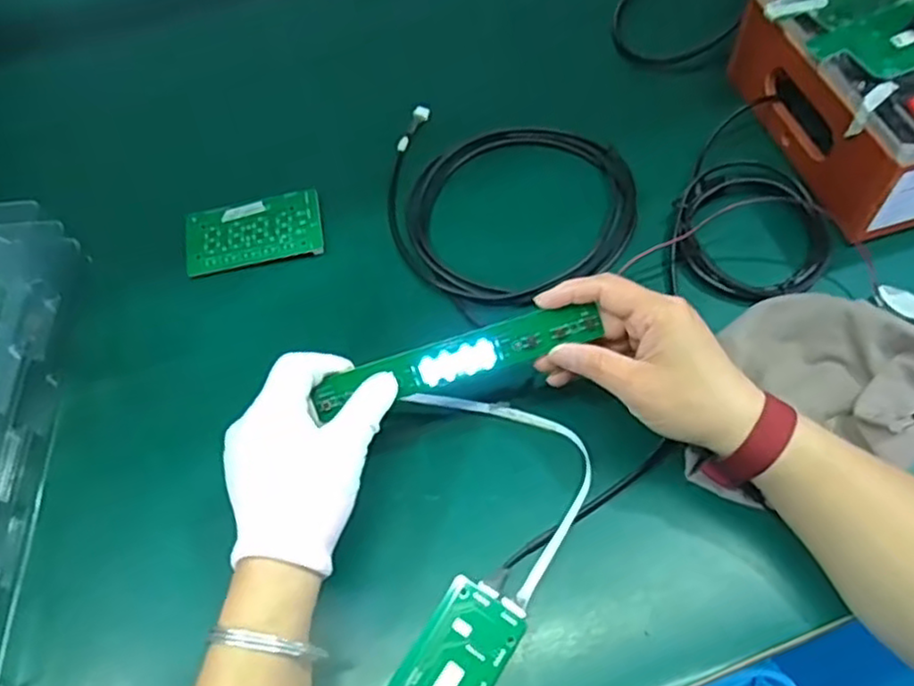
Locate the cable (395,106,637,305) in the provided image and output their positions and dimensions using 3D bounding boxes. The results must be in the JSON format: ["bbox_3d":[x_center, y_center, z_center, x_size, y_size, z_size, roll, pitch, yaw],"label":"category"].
[{"bbox_3d":[0.043,-0.105,0.539,0.186,0.021,0.167,6,62,7],"label":"cable"}]

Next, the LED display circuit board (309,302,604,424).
[{"bbox_3d":[0.001,0.009,0.421,0.171,0.008,0.027,-18,95,2],"label":"LED display circuit board"}]

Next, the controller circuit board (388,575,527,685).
[{"bbox_3d":[-0.004,0.183,0.388,0.048,0.008,0.098,28,67,17],"label":"controller circuit board"}]

